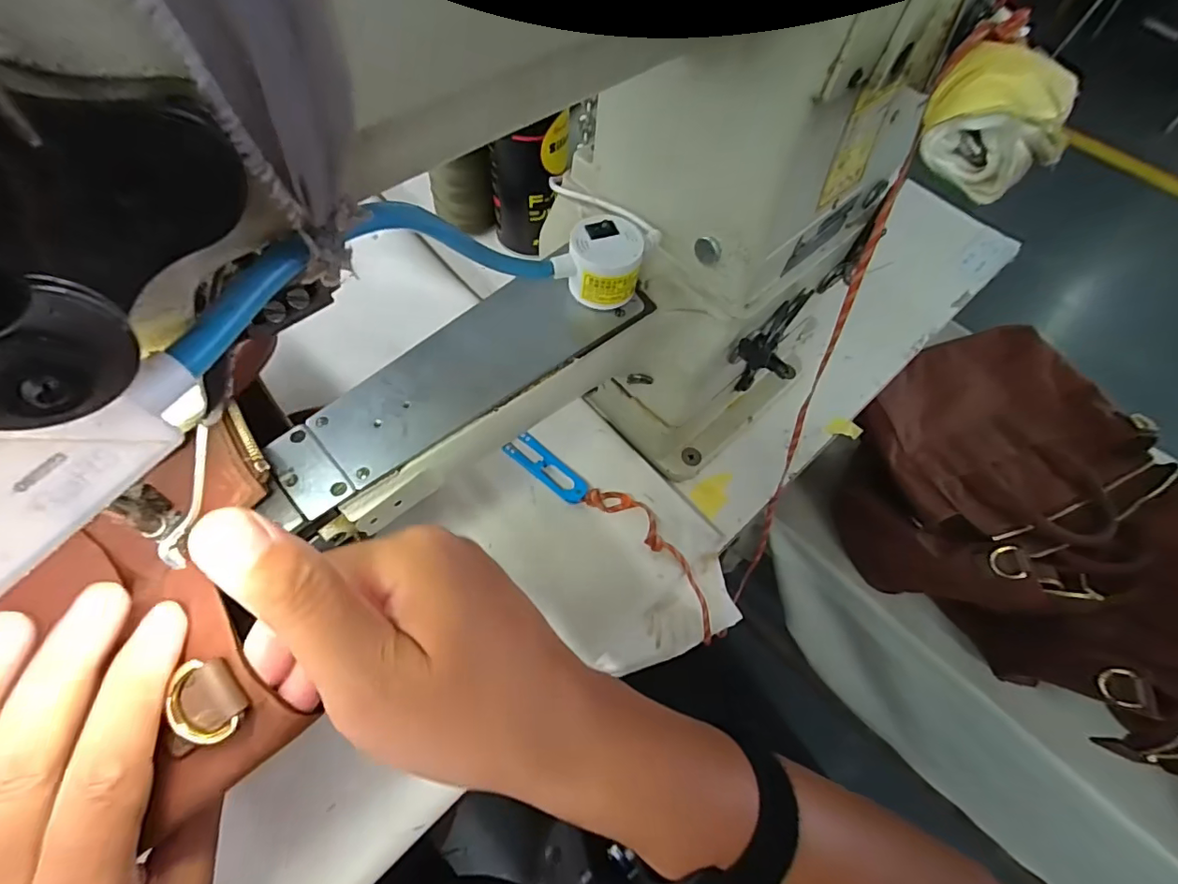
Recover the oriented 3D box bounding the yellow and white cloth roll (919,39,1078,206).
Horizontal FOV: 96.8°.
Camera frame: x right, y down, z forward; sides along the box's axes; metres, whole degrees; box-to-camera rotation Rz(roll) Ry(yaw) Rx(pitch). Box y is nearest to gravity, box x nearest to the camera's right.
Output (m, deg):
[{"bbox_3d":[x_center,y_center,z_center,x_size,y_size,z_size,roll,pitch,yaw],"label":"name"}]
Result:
[{"bbox_3d":[0.128,-0.101,0.164,0.039,0.030,0.028,32,66,13],"label":"yellow and white cloth roll"}]

